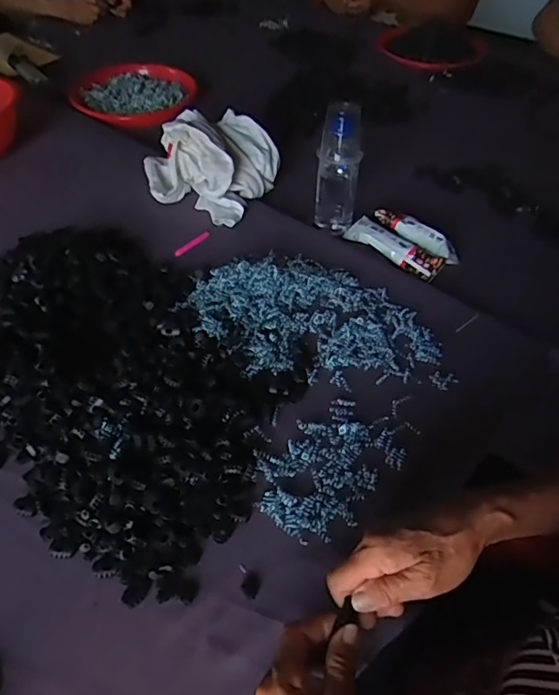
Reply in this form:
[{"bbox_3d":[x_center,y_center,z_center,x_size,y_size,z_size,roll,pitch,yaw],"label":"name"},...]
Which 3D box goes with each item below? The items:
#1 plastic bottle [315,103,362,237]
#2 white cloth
[{"bbox_3d":[0.085,-0.266,0.749,0.060,0.169,0.071,9,50,7],"label":"plastic bottle"},{"bbox_3d":[-0.117,-0.302,0.822,0.192,0.098,0.187,23,53,18],"label":"white cloth"}]

